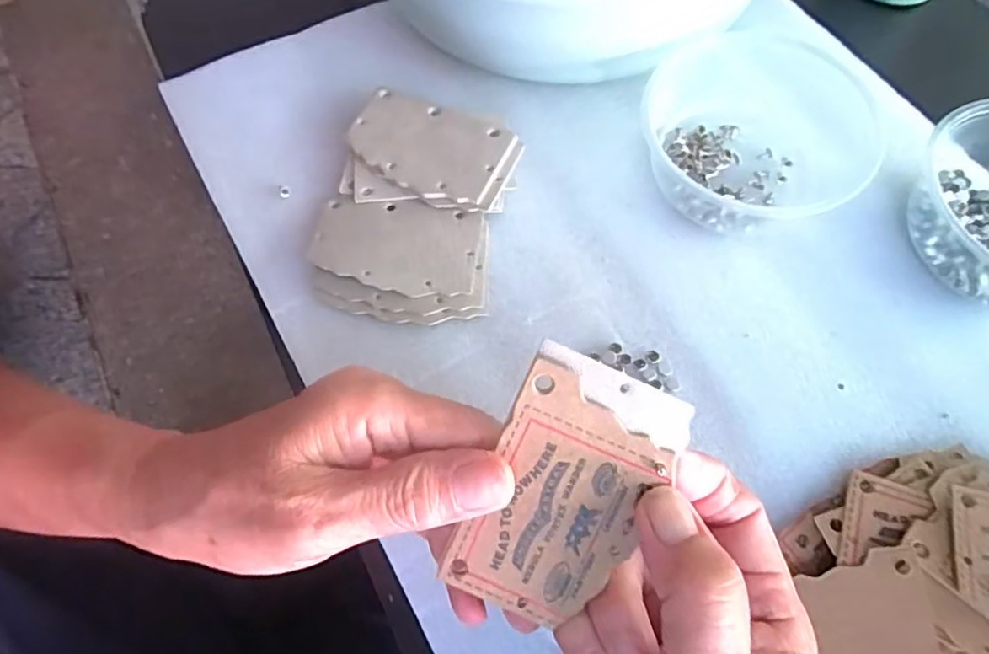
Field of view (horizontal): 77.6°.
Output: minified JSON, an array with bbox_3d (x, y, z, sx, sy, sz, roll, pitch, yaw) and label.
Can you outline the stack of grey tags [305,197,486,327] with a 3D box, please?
[{"bbox_3d":[-0.048,-0.036,0.309,0.088,0.010,0.066,3,66,2],"label":"stack of grey tags"}]

